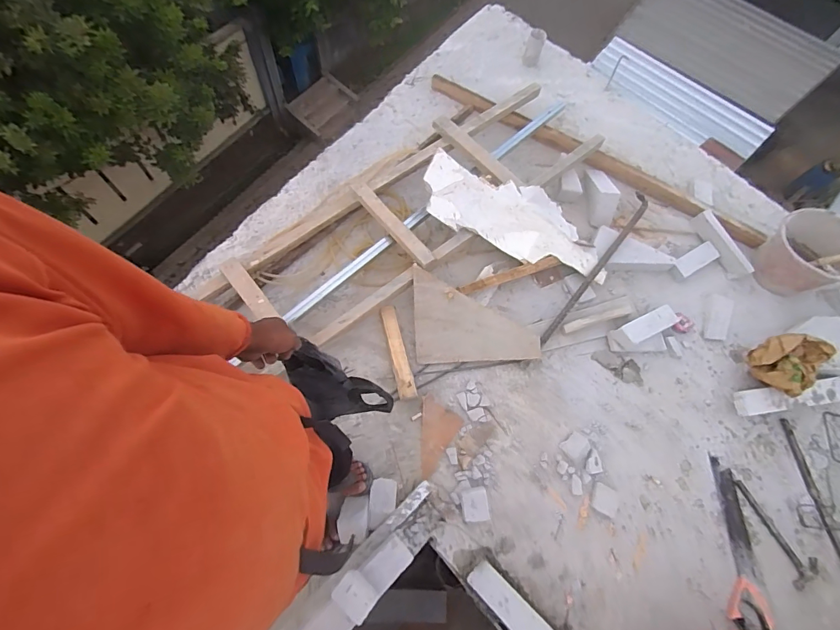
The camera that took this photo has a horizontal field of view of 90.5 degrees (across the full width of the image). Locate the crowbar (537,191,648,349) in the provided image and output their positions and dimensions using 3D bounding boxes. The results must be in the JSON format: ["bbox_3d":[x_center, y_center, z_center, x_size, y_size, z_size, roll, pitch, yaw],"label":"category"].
[{"bbox_3d":[0.641,-0.176,1.489,0.056,0.089,0.722,35,72,11],"label":"crowbar"}]

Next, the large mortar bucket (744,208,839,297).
[{"bbox_3d":[1.338,-0.211,1.445,0.256,0.181,0.281,-16,70,-11],"label":"large mortar bucket"}]

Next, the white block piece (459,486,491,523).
[{"bbox_3d":[0.160,0.556,1.216,0.082,0.033,0.089,-2,68,-15],"label":"white block piece"}]

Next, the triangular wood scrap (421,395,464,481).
[{"bbox_3d":[0.024,0.378,1.299,0.138,0.010,0.207,33,69,9],"label":"triangular wood scrap"}]

